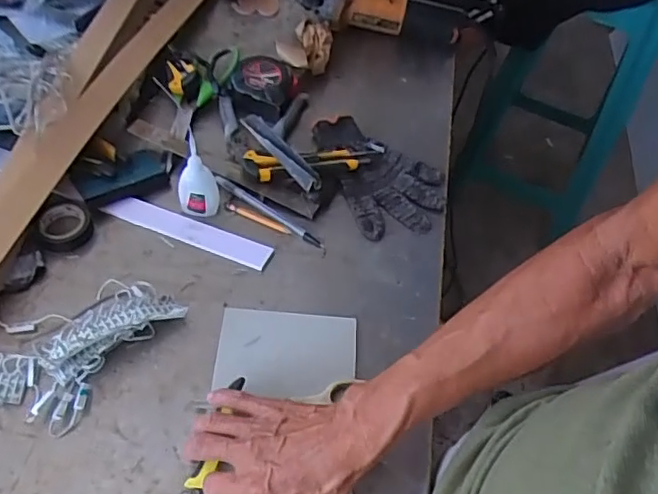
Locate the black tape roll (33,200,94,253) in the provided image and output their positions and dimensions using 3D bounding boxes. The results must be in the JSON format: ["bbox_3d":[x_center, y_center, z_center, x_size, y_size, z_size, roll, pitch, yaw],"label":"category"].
[{"bbox_3d":[-0.295,-0.024,0.654,0.059,0.023,0.062,2,54,-3],"label":"black tape roll"}]

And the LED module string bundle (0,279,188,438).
[{"bbox_3d":[-0.238,0.094,0.564,0.097,0.036,0.185,35,58,19],"label":"LED module string bundle"}]

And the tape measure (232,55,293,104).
[{"bbox_3d":[-0.088,-0.221,0.791,0.074,0.035,0.072,11,55,-1],"label":"tape measure"}]

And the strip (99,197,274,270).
[{"bbox_3d":[-0.159,-0.019,0.669,0.193,0.006,0.029,20,67,7],"label":"strip"}]

